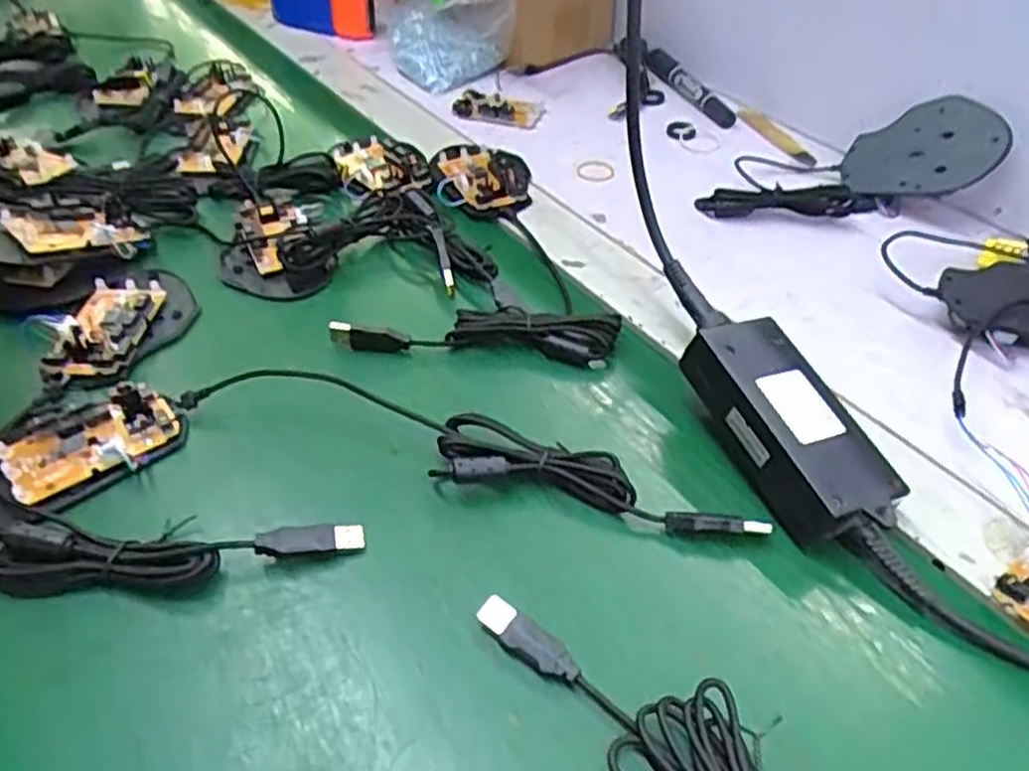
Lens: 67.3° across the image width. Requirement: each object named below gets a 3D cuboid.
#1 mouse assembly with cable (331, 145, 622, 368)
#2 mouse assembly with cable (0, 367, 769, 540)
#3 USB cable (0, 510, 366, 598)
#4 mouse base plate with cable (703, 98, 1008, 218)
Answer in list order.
[{"bbox_3d":[-0.008,-0.101,0.546,0.174,0.029,0.234,6,44,8],"label":"mouse assembly with cable"},{"bbox_3d":[-0.088,0.032,0.400,0.401,0.028,0.093,1,44,2],"label":"mouse assembly with cable"},{"bbox_3d":[-0.158,0.077,0.356,0.170,0.017,0.036,-1,44,0],"label":"USB cable"},{"bbox_3d":[0.238,-0.155,0.570,0.200,0.062,0.089,-14,43,9],"label":"mouse base plate with cable"}]

